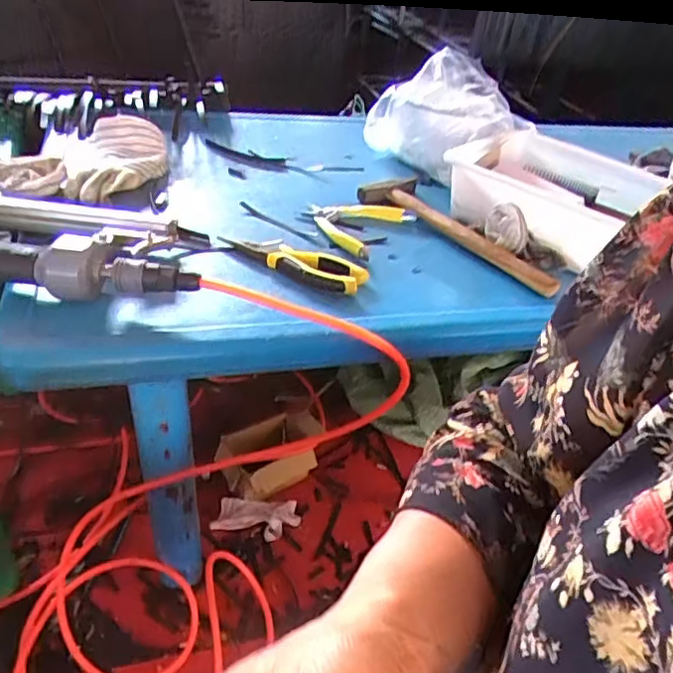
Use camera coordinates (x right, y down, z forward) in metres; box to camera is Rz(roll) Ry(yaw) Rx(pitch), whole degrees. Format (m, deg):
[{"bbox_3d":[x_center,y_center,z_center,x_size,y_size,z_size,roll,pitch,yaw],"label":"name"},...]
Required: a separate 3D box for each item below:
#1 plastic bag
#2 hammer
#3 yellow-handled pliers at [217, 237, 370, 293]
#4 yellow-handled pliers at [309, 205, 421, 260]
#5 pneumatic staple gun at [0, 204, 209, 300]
[{"bbox_3d":[0.166,-0.318,0.874,0.198,0.127,0.181,32,42,30],"label":"plastic bag"},{"bbox_3d":[0.155,-0.130,0.725,0.091,0.018,0.279,-25,45,-36],"label":"hammer"},{"bbox_3d":[-0.043,-0.083,0.626,0.157,0.013,0.058,26,40,28],"label":"yellow-handled pliers"},{"bbox_3d":[0.019,-0.134,0.701,0.103,0.013,0.123,23,38,24],"label":"yellow-handled pliers"},{"bbox_3d":[-0.270,-0.087,0.565,0.274,0.060,0.136,1,35,-6],"label":"pneumatic staple gun"}]

